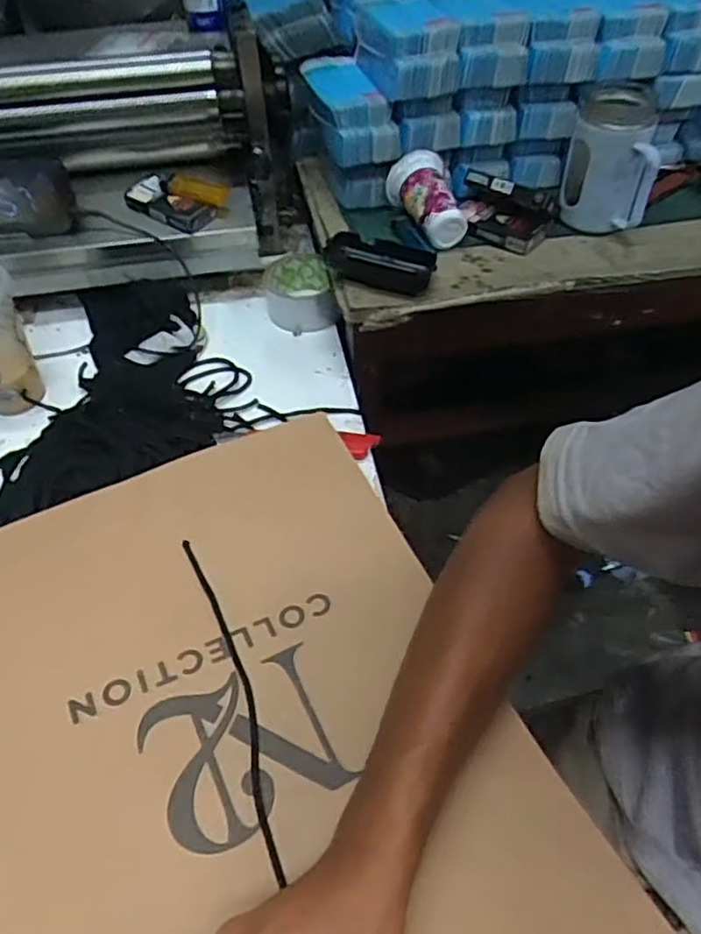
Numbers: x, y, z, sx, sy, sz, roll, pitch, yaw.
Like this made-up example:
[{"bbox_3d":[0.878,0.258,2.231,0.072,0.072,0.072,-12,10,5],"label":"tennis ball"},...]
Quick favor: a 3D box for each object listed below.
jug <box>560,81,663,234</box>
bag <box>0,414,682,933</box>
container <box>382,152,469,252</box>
[{"bbox_3d":[0.283,-0.332,0.705,0.090,0.115,0.087,16,53,14],"label":"jug"},{"bbox_3d":[-0.085,0.167,0.413,0.366,0.035,0.419,-20,57,-18],"label":"bag"},{"bbox_3d":[0.090,-0.282,0.704,0.062,0.060,0.104,-23,70,-16],"label":"container"}]

